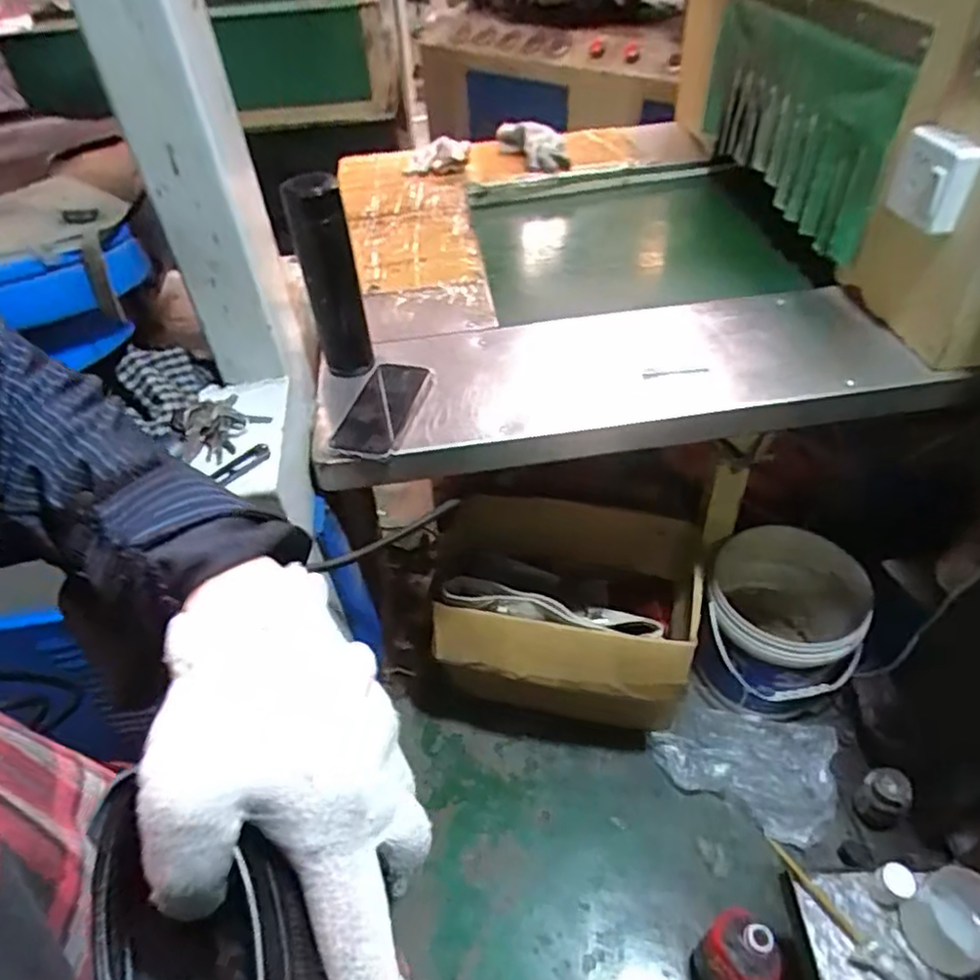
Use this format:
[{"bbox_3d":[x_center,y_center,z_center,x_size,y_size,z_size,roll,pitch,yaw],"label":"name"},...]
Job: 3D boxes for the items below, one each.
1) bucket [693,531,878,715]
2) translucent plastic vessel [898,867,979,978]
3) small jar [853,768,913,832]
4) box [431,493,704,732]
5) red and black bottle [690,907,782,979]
[{"bbox_3d":[0.537,0.255,1.278,0.258,0.254,0.248,-3,45,3],"label":"bucket"},{"bbox_3d":[0.552,0.509,0.808,0.093,0.082,0.093,-3,45,3],"label":"translucent plastic vessel"},{"bbox_3d":[0.638,0.507,1.114,0.061,0.124,0.070,-27,49,-20],"label":"small jar"},{"bbox_3d":[0.119,0.205,1.231,0.473,0.259,0.326,6,46,11],"label":"box"},{"bbox_3d":[0.341,0.652,0.937,0.081,0.232,0.103,-33,52,-25],"label":"red and black bottle"}]

